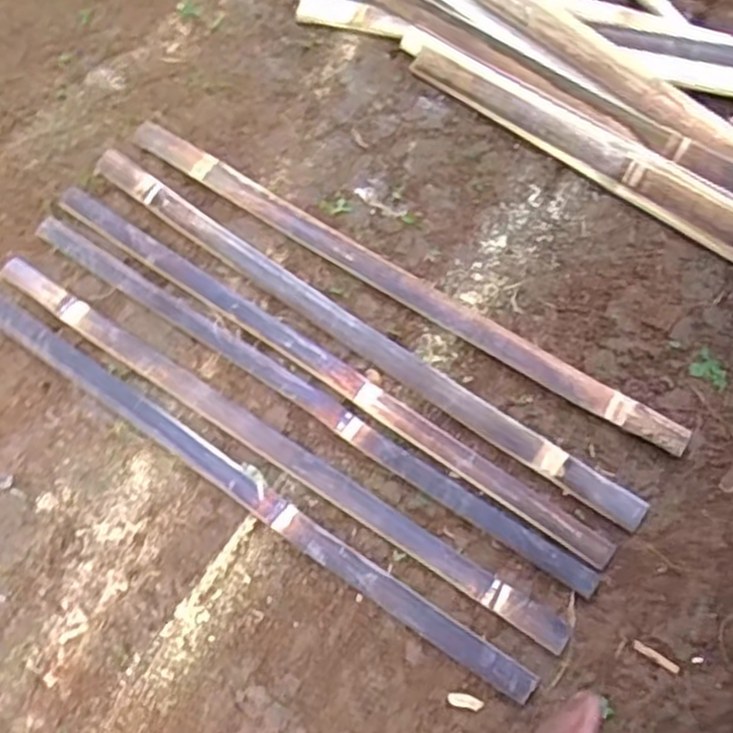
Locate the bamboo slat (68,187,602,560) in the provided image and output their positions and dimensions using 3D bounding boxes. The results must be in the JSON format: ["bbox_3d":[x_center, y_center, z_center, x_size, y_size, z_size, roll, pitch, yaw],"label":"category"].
[{"bbox_3d":[-0.051,-0.009,0.710,0.637,0.010,0.030,33,75,13],"label":"bamboo slat"}]

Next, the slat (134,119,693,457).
[{"bbox_3d":[0.019,-0.093,0.734,0.634,0.012,0.034,32,75,13],"label":"slat"}]

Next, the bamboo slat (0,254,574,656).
[{"bbox_3d":[-0.100,0.063,0.686,0.634,0.008,0.031,32,75,13],"label":"bamboo slat"}]

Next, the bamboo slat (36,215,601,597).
[{"bbox_3d":[-0.070,0.019,0.701,0.637,0.009,0.030,32,75,13],"label":"bamboo slat"}]

